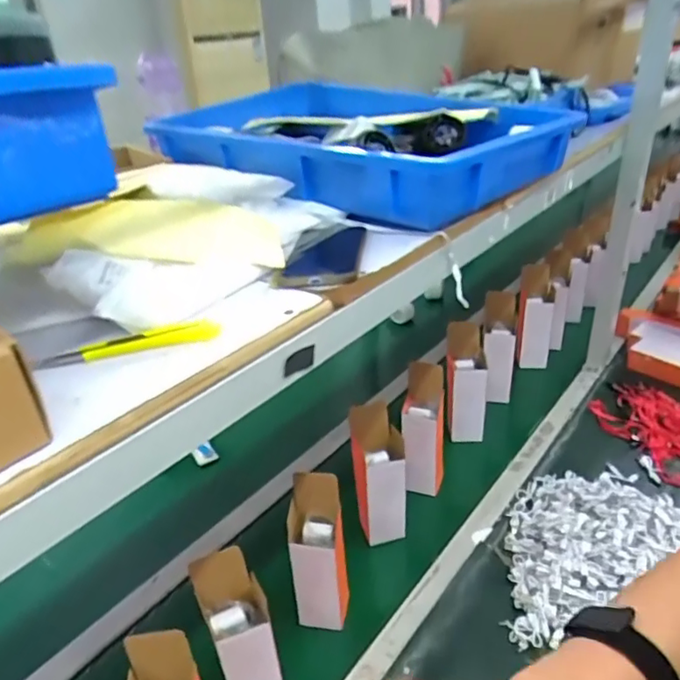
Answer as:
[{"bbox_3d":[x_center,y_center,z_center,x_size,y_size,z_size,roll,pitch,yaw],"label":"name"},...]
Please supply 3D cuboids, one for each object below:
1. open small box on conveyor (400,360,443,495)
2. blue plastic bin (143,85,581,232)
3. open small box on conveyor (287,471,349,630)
[{"bbox_3d":[0.152,0.163,1.011,0.075,0.246,0.059,2,29,11],"label":"open small box on conveyor"},{"bbox_3d":[-0.004,-0.325,0.886,0.429,0.109,0.675,-27,36,-36],"label":"blue plastic bin"},{"bbox_3d":[-0.029,0.303,0.784,0.081,0.239,0.064,-5,28,-2],"label":"open small box on conveyor"}]

